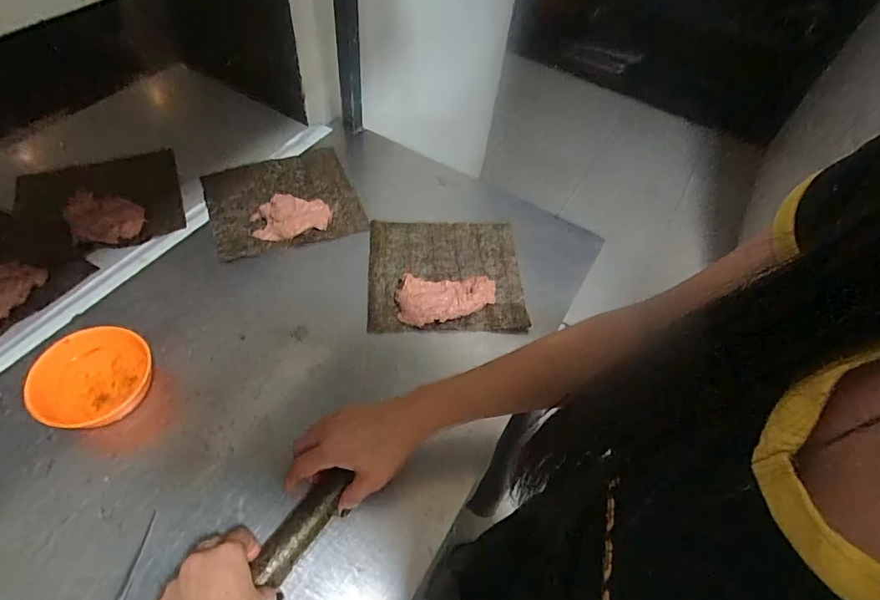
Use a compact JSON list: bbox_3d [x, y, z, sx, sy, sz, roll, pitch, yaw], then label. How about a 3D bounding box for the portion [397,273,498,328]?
[{"bbox_3d":[0.011,-0.004,0.598,0.125,0.026,0.062,-5,54,-9],"label":"portion"}]

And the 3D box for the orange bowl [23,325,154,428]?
[{"bbox_3d":[-0.344,0.081,0.477,0.098,0.057,0.094,3,53,-4],"label":"orange bowl"}]

